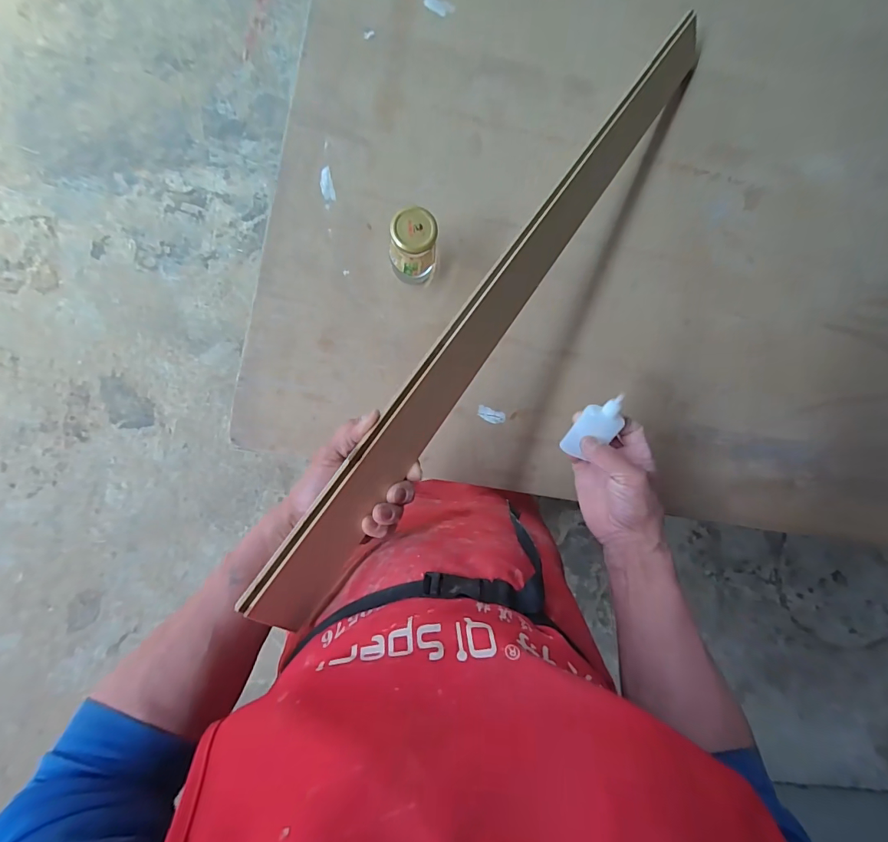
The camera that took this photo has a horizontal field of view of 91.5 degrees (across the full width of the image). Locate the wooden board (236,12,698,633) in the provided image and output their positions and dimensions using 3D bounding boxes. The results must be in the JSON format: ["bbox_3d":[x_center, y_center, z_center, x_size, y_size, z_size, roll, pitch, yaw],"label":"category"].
[{"bbox_3d":[0.118,-0.202,0.529,0.015,0.089,0.953,18,66,40],"label":"wooden board"}]

